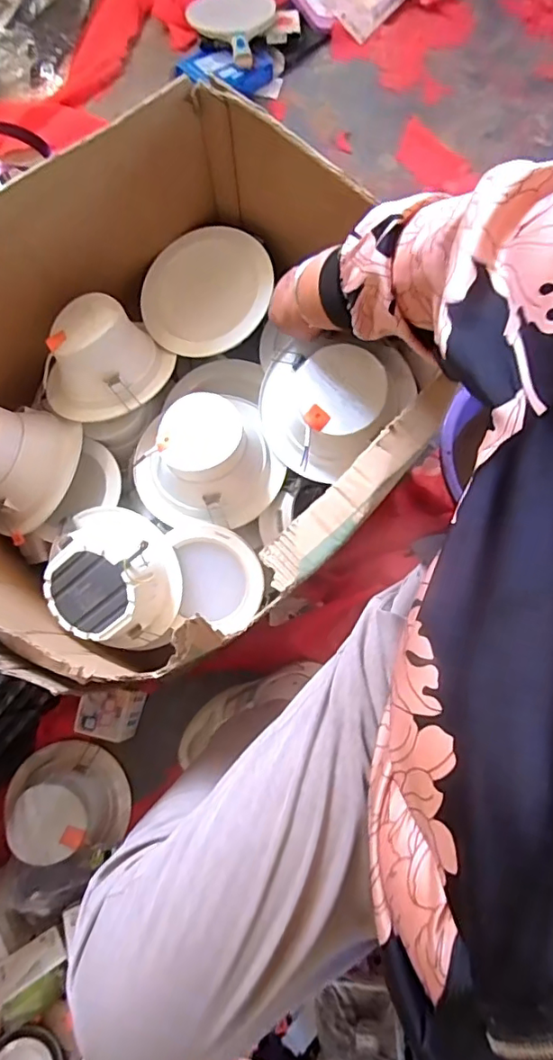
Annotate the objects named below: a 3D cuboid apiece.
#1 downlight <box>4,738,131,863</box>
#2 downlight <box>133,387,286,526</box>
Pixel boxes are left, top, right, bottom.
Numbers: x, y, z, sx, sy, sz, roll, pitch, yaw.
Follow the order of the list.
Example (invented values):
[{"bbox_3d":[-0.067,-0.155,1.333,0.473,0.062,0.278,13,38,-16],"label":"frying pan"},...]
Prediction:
[{"bbox_3d":[-0.276,0.357,0.711,0.134,0.101,0.151,-27,79,-5],"label":"downlight"},{"bbox_3d":[-0.082,-0.076,0.626,0.164,0.070,0.149,-26,79,-4],"label":"downlight"}]

